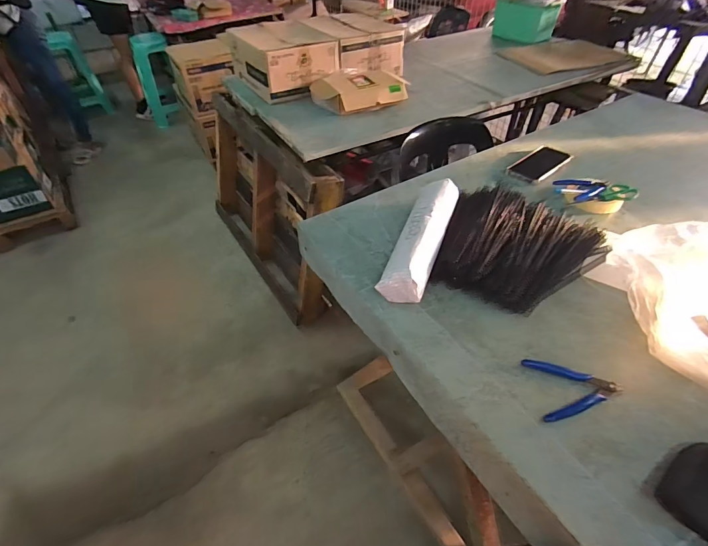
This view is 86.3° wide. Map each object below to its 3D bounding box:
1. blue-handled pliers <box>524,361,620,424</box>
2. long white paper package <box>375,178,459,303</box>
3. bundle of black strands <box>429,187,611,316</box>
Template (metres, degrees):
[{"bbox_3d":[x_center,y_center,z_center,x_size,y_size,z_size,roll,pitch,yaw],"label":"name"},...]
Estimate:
[{"bbox_3d":[0.298,0.150,0.502,0.120,0.013,0.081,-4,46,-2],"label":"blue-handled pliers"},{"bbox_3d":[0.127,-0.073,0.682,0.079,0.062,0.313,14,48,15],"label":"long white paper package"},{"bbox_3d":[0.284,-0.048,0.652,0.251,0.057,0.271,21,50,21],"label":"bundle of black strands"}]

